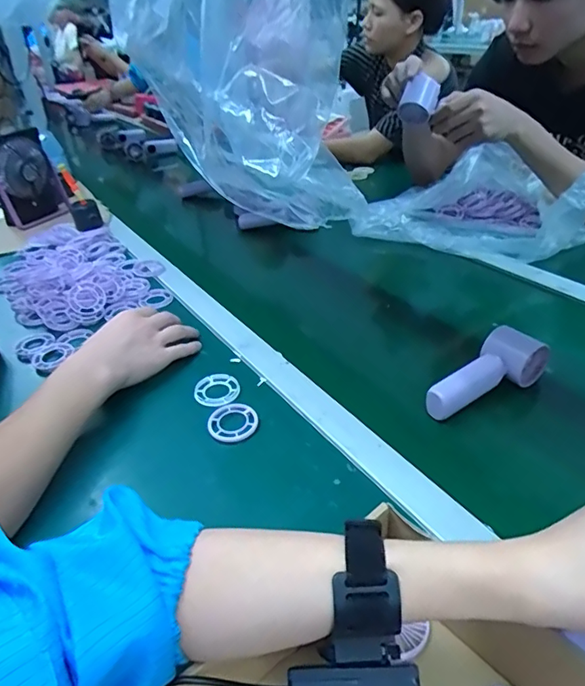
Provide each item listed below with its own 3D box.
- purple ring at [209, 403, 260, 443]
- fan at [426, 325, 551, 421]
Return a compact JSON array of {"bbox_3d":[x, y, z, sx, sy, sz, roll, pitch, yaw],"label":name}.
[{"bbox_3d":[-0.065,0.084,0.555,0.054,0.008,0.051,-5,33,-1],"label":"purple ring"},{"bbox_3d":[0.212,0.035,0.556,0.151,0.054,0.054,-28,40,-29],"label":"fan"}]

